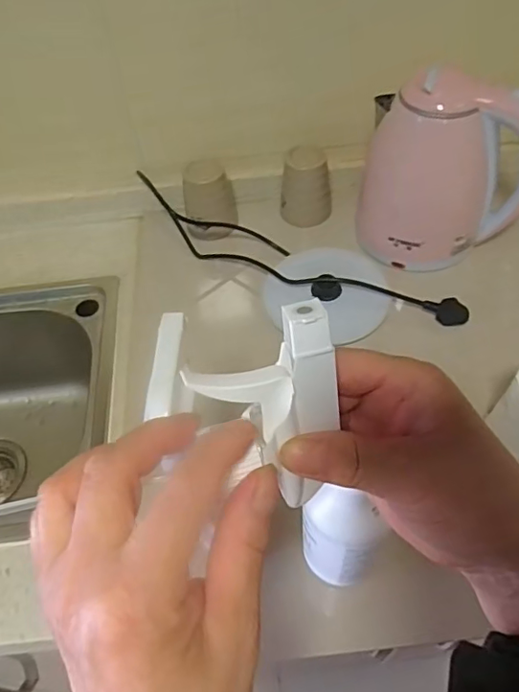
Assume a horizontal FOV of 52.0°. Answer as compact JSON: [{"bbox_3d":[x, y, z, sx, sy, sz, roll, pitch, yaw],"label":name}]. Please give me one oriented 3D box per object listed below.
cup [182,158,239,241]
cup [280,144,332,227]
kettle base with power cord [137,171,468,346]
[{"bbox_3d":[-0.069,-0.205,0.734,0.069,0.100,0.072,-2,52,2],"label":"cup"},{"bbox_3d":[0.065,-0.225,0.737,0.069,0.091,0.069,3,53,6],"label":"cup"},{"bbox_3d":[0.034,-0.113,0.679,0.426,0.053,0.141,34,62,26],"label":"kettle base with power cord"}]

